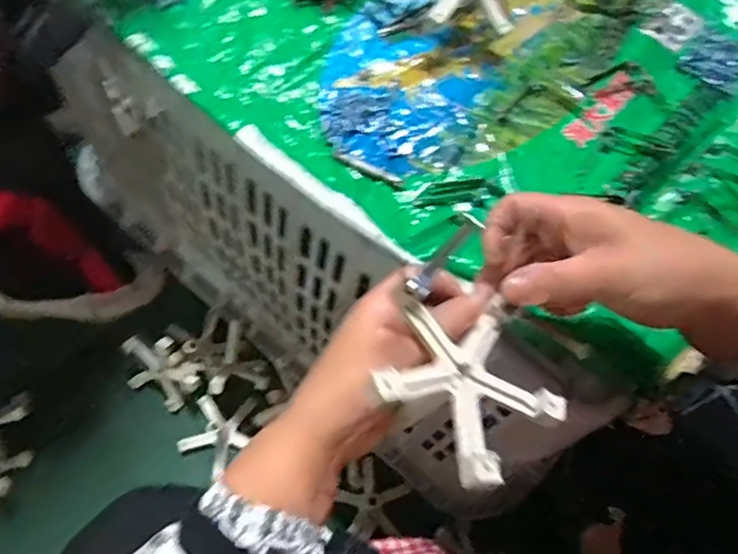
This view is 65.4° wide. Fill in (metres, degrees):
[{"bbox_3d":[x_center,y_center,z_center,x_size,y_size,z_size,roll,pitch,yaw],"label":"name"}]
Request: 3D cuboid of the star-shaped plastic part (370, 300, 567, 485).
[{"bbox_3d":[0.049,0.050,0.293,0.094,0.012,0.090,-26,71,-40],"label":"star-shaped plastic part"}]

